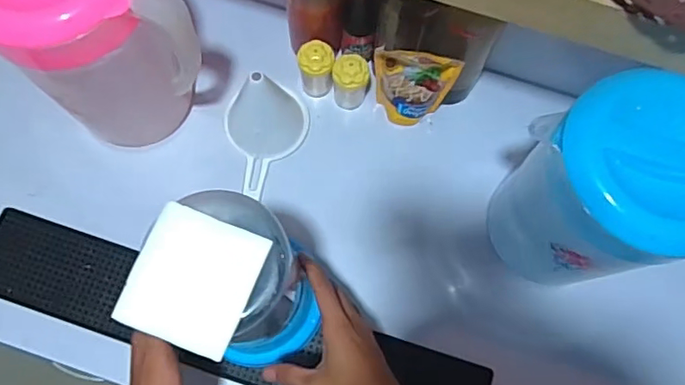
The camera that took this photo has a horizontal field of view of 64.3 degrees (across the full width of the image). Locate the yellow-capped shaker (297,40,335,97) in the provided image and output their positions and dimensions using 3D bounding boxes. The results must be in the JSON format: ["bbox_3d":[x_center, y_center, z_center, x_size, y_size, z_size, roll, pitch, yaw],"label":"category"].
[{"bbox_3d":[-0.032,-0.150,0.672,0.041,0.082,0.040,0,73,-1],"label":"yellow-capped shaker"}]

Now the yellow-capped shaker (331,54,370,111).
[{"bbox_3d":[0.009,-0.132,0.662,0.042,0.077,0.035,7,73,0],"label":"yellow-capped shaker"}]

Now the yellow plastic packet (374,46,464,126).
[{"bbox_3d":[0.081,-0.120,0.633,0.096,0.116,0.037,7,73,1],"label":"yellow plastic packet"}]

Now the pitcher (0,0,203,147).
[{"bbox_3d":[-0.235,-0.142,0.555,0.152,0.262,0.145,41,76,10],"label":"pitcher"}]

